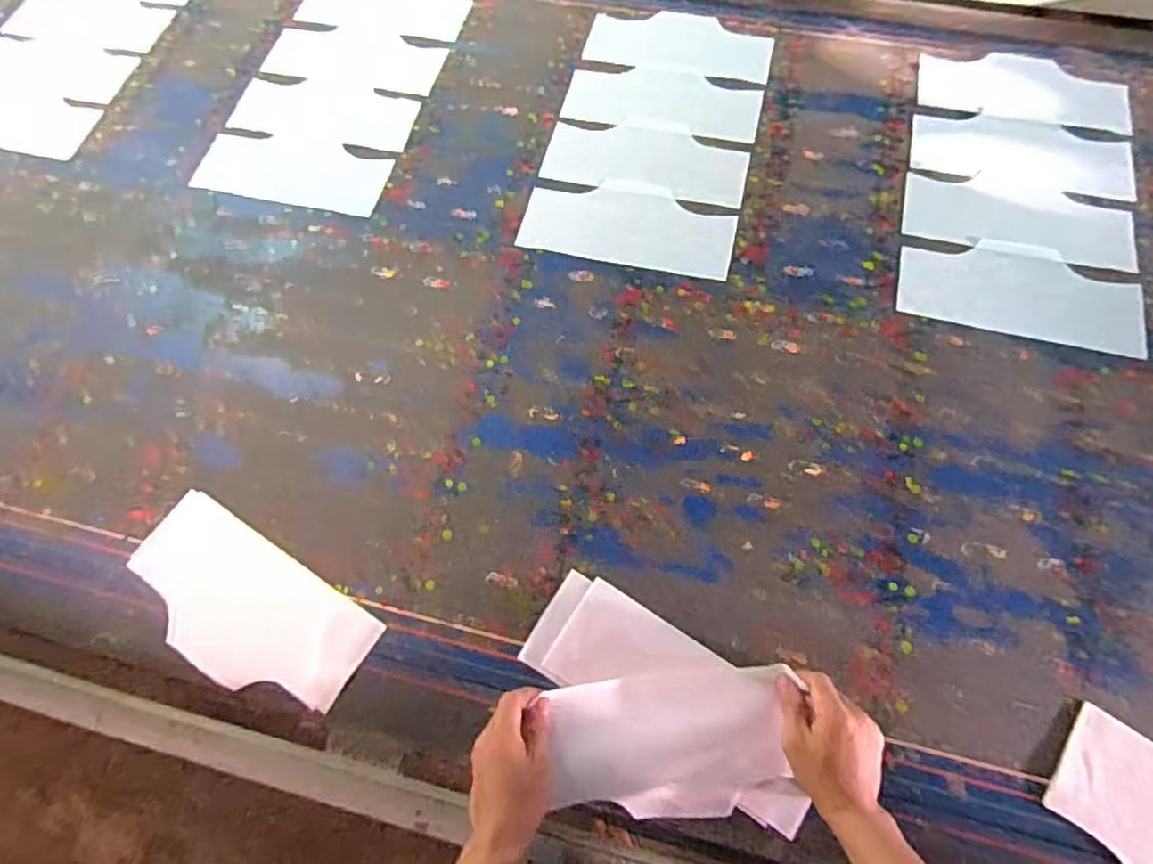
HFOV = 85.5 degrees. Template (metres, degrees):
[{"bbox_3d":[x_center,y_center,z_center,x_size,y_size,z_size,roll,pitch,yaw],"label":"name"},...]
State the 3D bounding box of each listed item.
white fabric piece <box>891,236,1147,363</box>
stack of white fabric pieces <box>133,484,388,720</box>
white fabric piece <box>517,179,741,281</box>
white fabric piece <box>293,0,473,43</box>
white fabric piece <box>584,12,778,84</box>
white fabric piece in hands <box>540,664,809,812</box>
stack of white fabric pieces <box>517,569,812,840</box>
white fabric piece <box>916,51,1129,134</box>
[{"bbox_3d":[0.557,-0.181,0.788,0.280,0.009,0.140,13,70,9],"label":"white fabric piece"},{"bbox_3d":[-0.364,0.195,0.685,0.291,0.020,0.138,30,72,14],"label":"stack of white fabric pieces"},{"bbox_3d":[0.070,-0.288,0.847,0.284,0.009,0.128,12,69,8],"label":"white fabric piece"},{"bbox_3d":[-0.322,-0.723,1.058,0.291,0.011,0.141,15,69,9],"label":"white fabric piece"},{"bbox_3d":[0.166,-0.621,0.989,0.286,0.006,0.141,13,69,8],"label":"white fabric piece"},{"bbox_3d":[0.088,0.288,0.596,0.215,0.017,0.109,0,78,-10],"label":"white fabric piece in hands"},{"bbox_3d":[0.080,0.280,0.603,0.299,0.037,0.191,24,71,12],"label":"stack of white fabric pieces"},{"bbox_3d":[0.656,-0.509,0.918,0.289,0.011,0.140,11,68,7],"label":"white fabric piece"}]

